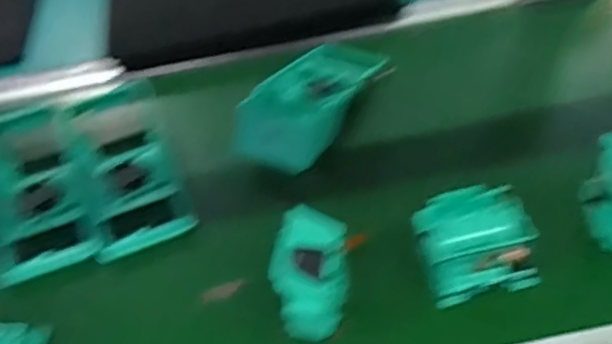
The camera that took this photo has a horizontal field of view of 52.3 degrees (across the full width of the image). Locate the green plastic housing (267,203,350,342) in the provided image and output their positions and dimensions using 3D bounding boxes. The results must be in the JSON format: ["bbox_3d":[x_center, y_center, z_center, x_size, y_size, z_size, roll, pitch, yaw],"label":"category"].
[{"bbox_3d":[0.003,0.080,0.464,0.052,0.067,0.078,5,47,8],"label":"green plastic housing"}]

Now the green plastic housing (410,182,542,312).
[{"bbox_3d":[0.132,0.057,0.498,0.085,0.046,0.080,-9,47,-5],"label":"green plastic housing"}]

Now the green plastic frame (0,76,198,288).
[{"bbox_3d":[-0.218,0.004,0.597,0.178,0.051,0.207,-18,48,-13],"label":"green plastic frame"}]

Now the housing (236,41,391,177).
[{"bbox_3d":[0.005,-0.073,0.635,0.090,0.041,0.206,20,51,21],"label":"housing"}]

